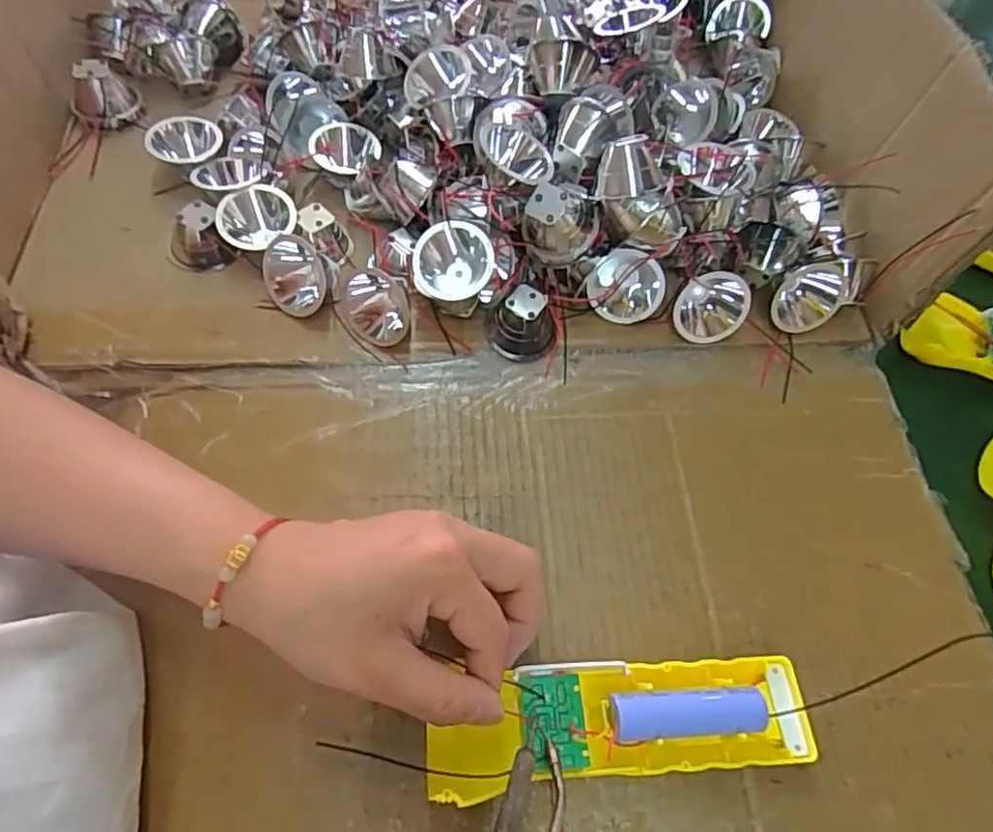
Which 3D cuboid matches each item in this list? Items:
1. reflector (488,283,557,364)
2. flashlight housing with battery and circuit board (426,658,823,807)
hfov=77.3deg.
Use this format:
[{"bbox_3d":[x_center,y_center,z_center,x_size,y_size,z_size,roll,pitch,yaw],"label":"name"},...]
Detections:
[{"bbox_3d":[0.015,-0.052,0.352,0.038,0.028,0.031,0,62,1],"label":"reflector"},{"bbox_3d":[0.051,0.125,0.255,0.156,0.025,0.044,-5,62,-4],"label":"flashlight housing with battery and circuit board"}]

